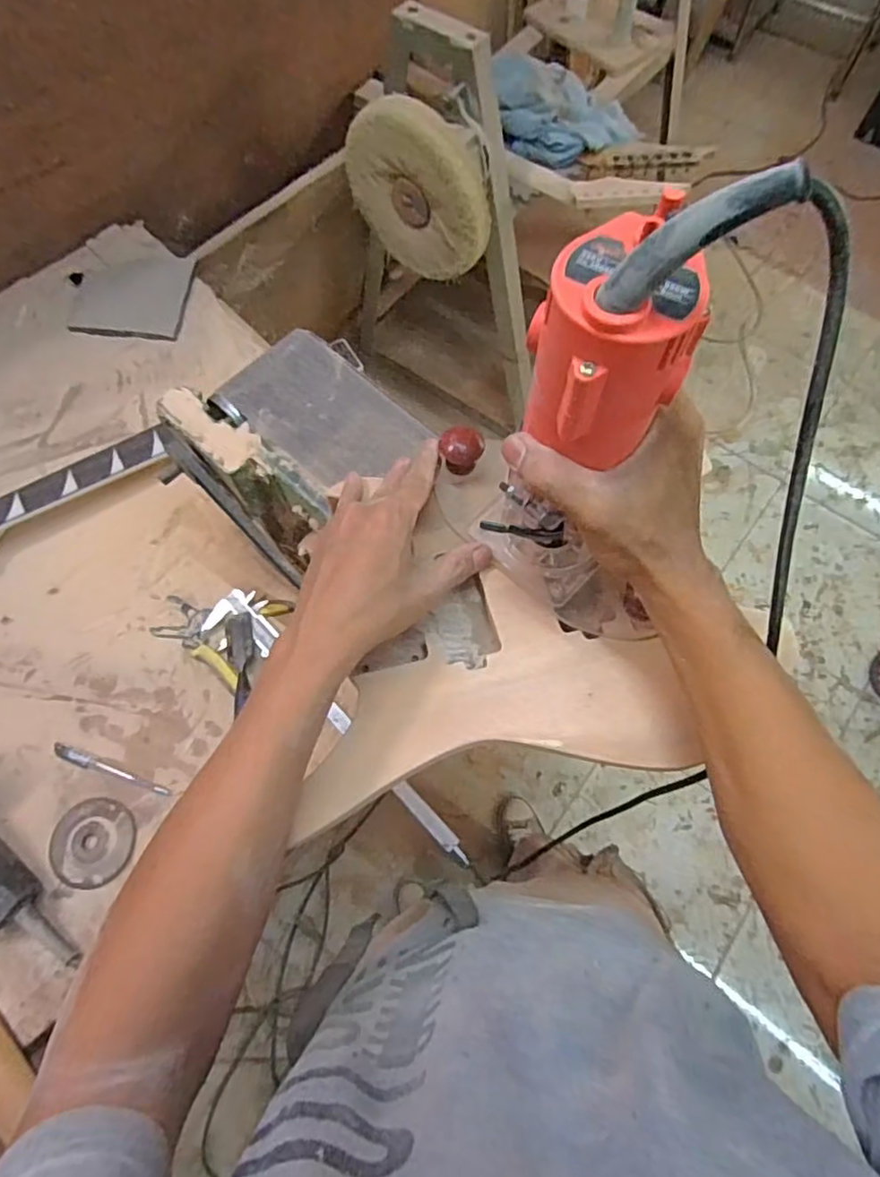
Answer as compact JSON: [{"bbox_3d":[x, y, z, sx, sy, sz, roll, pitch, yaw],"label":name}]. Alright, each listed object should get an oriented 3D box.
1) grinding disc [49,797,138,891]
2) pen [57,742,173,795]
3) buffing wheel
[{"bbox_3d":[-0.375,0.271,0.670,0.083,0.014,0.086,0,69,0],"label":"grinding disc"},{"bbox_3d":[-0.369,0.206,0.701,0.139,0.015,0.016,20,70,8],"label":"pen"},{"bbox_3d":[-0.034,-0.621,0.999,0.258,0.263,0.041,35,73,13],"label":"buffing wheel"}]

